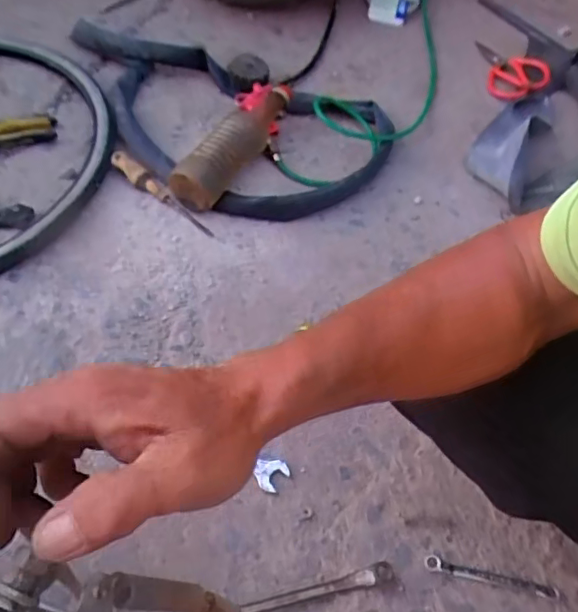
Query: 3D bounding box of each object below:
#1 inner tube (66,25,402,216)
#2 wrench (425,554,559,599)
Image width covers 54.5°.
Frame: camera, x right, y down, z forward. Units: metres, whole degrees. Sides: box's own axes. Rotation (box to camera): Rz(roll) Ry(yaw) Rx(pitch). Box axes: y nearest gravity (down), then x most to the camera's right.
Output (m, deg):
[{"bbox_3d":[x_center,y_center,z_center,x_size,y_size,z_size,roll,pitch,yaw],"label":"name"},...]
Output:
[{"bbox_3d":[-0.148,-0.345,0.972,0.650,0.052,0.361,26,61,15],"label":"inner tube"},{"bbox_3d":[0.215,0.290,0.597,0.141,0.011,0.015,12,58,7],"label":"wrench"}]

